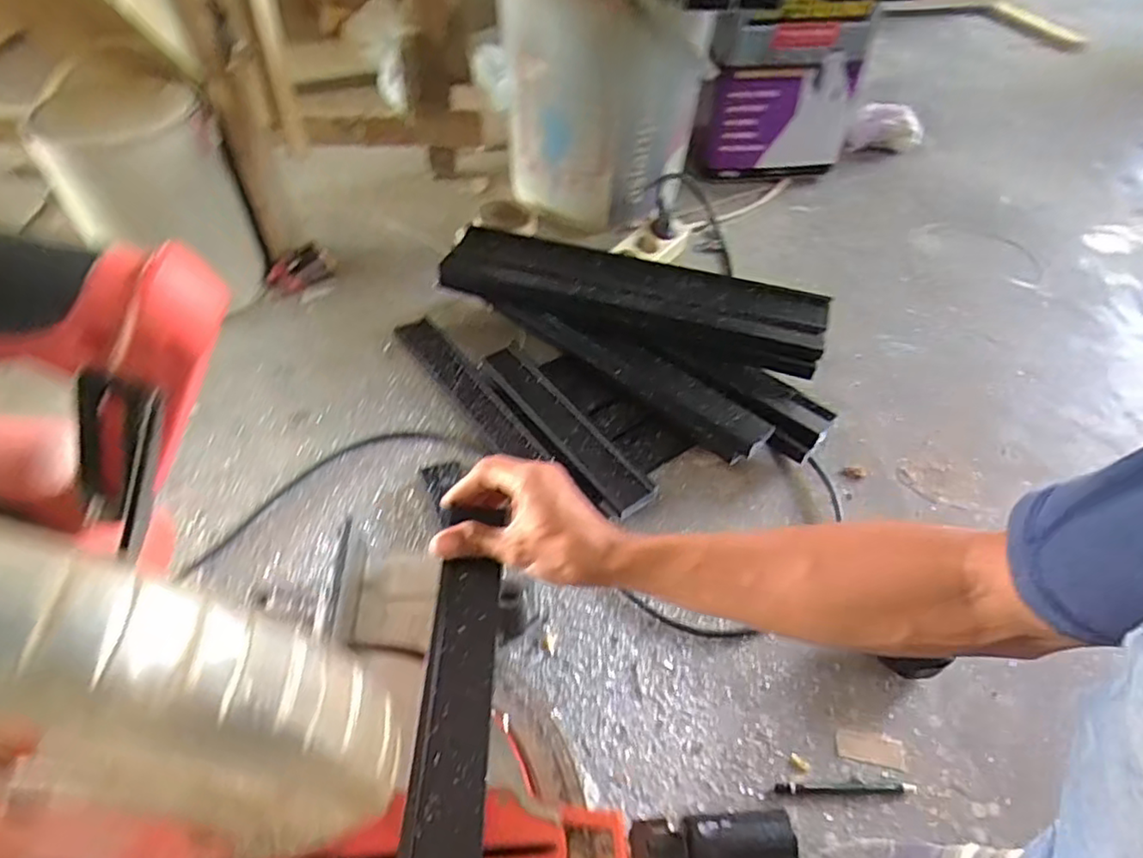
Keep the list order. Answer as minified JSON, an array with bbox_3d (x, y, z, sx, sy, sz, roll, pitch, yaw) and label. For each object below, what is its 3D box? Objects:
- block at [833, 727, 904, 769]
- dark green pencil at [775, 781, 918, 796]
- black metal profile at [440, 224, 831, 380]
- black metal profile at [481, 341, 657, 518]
[{"bbox_3d":[0.245,0.260,0.531,0.053,0.005,0.023,11,49,6],"label":"block"},{"bbox_3d":[0.215,0.282,0.509,0.109,0.008,0.010,2,49,-3],"label":"dark green pencil"},{"bbox_3d":[0.070,-0.165,0.788,0.458,0.045,0.105,15,50,10],"label":"black metal profile"},{"bbox_3d":[-0.012,-0.007,0.712,0.048,0.027,0.261,-30,57,-26],"label":"black metal profile"}]

